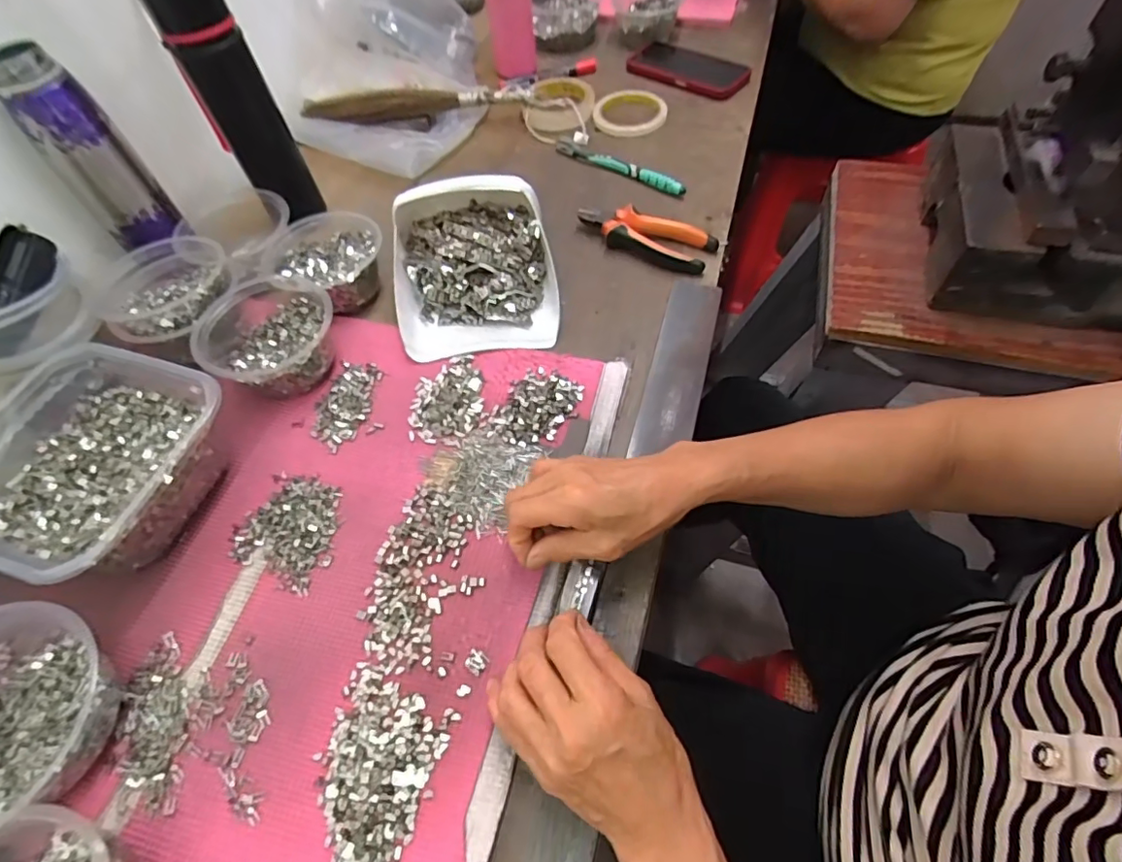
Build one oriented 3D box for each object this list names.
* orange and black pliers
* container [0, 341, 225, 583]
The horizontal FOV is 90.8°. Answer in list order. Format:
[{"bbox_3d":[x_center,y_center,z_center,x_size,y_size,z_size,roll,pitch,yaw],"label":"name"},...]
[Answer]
[{"bbox_3d":[0.089,-0.210,0.593,0.149,0.023,0.059,24,62,16],"label":"orange and black pliers"},{"bbox_3d":[-0.364,0.029,0.436,0.173,0.075,0.172,14,60,13],"label":"container"}]

